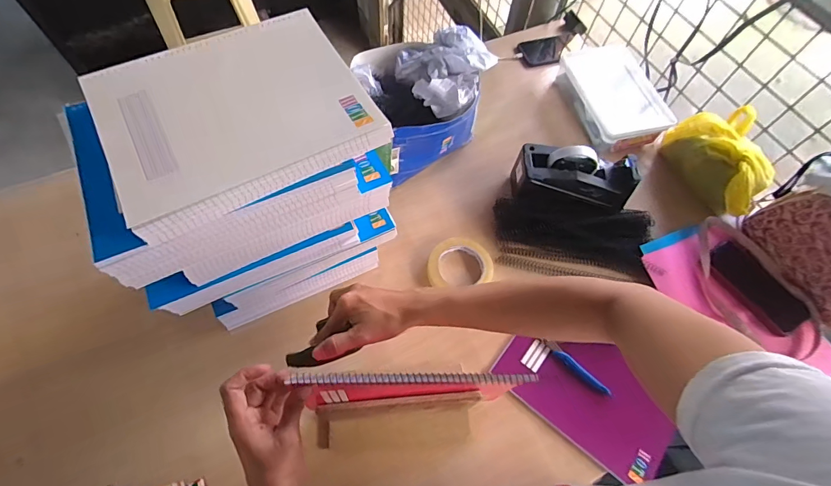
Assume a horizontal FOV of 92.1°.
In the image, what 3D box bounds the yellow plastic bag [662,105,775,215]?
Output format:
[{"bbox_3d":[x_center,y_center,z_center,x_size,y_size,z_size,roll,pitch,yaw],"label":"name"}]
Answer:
[{"bbox_3d":[0.557,-0.150,0.726,0.109,0.093,0.203,-18,65,-12],"label":"yellow plastic bag"}]

